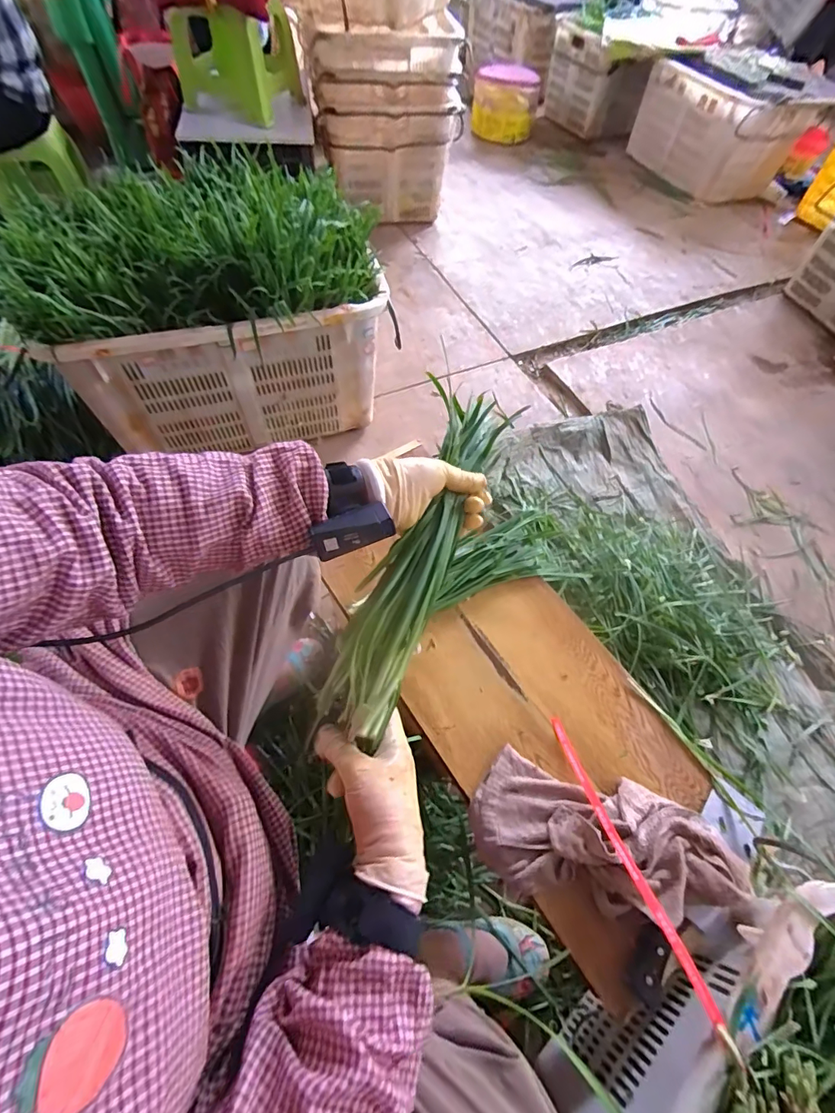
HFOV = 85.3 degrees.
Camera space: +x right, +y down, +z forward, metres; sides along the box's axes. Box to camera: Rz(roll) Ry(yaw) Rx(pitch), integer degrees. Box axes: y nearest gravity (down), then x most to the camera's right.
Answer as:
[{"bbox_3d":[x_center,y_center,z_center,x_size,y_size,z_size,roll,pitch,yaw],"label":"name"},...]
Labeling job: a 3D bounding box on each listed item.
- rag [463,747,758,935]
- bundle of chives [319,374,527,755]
[{"bbox_3d":[0.229,0.349,0.554,0.320,0.051,0.150,15,60,4],"label":"rag"},{"bbox_3d":[0.004,-0.006,0.466,0.074,0.044,0.369,21,73,8],"label":"bundle of chives"}]

